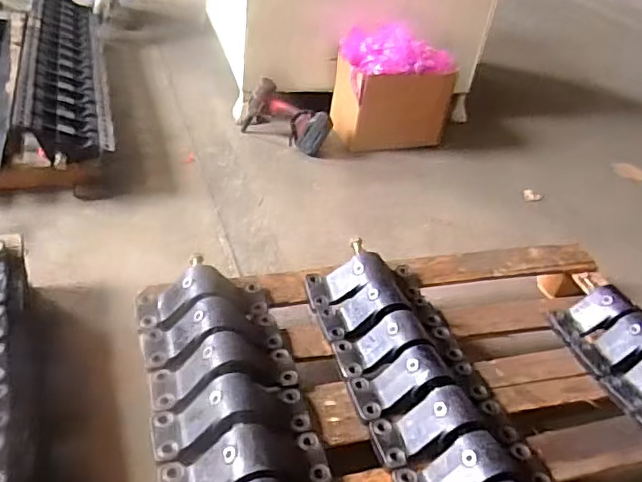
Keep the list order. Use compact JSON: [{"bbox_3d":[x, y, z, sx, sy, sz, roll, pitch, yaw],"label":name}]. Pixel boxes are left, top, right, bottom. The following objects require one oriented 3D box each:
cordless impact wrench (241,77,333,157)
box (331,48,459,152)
[{"bbox_3d":[-0.115,-0.381,1.793,0.292,0.176,0.088,21,38,15],"label":"cordless impact wrench"},{"bbox_3d":[0.218,-0.436,1.857,0.343,0.268,0.185,-7,39,-20],"label":"box"}]

